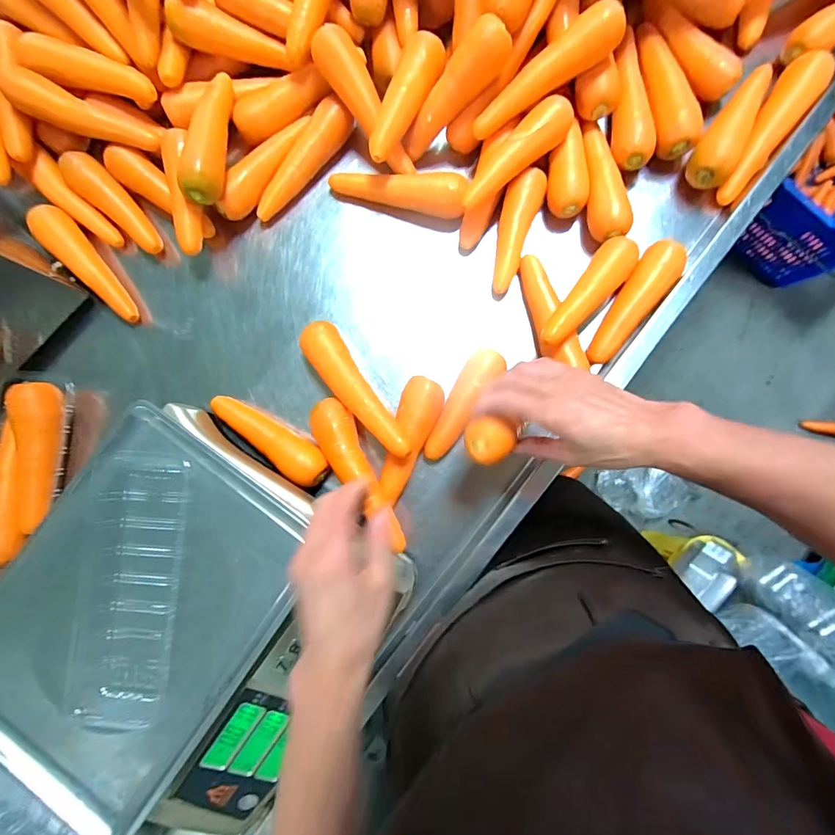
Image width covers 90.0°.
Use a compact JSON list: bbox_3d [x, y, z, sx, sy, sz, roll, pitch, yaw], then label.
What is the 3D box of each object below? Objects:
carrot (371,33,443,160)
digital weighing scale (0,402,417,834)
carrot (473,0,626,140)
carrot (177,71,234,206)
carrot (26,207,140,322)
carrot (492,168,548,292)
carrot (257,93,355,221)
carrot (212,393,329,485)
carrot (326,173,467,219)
[{"bbox_3d":[-0.017,-0.366,0.484,0.053,0.037,0.166,23,87,5],"label":"carrot"},{"bbox_3d":[-0.227,0.213,0.434,0.321,0.131,0.340,34,88,5],"label":"digital weighing scale"},{"bbox_3d":[0.137,-0.375,0.458,0.170,0.034,0.038,-31,84,16],"label":"carrot"},{"bbox_3d":[-0.243,-0.333,0.489,0.048,0.042,0.176,0,74,4],"label":"carrot"},{"bbox_3d":[-0.408,-0.188,0.521,0.041,0.038,0.179,-43,84,0],"label":"carrot"},{"bbox_3d":[0.110,-0.217,0.492,0.041,0.035,0.141,20,87,5],"label":"carrot"},{"bbox_3d":[-0.148,-0.322,0.523,0.042,0.031,0.164,41,89,6],"label":"carrot"},{"bbox_3d":[-0.166,0.023,0.494,0.144,0.053,0.044,36,89,5],"label":"carrot"},{"bbox_3d":[-0.026,-0.280,0.510,0.171,0.040,0.039,14,87,4],"label":"carrot"}]

